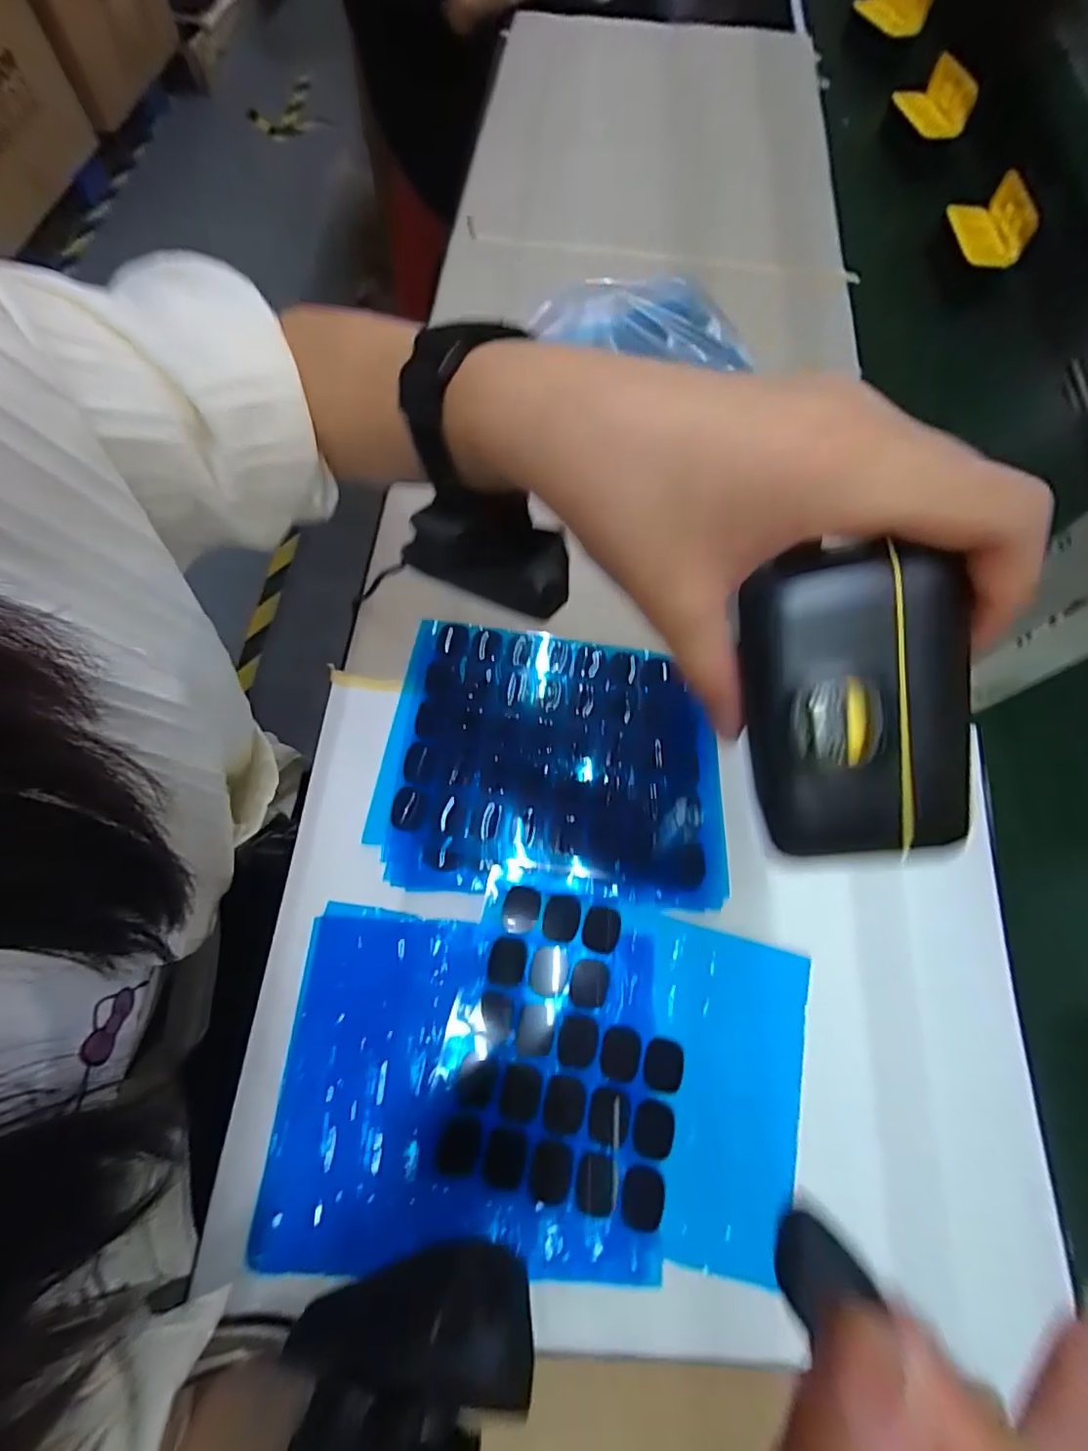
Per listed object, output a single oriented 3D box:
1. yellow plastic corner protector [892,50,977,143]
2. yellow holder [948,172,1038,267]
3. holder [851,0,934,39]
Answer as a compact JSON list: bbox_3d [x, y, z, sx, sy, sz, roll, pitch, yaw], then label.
[{"bbox_3d":[0.406,-0.652,0.589,0.032,0.044,0.083,-16,71,-8],"label":"yellow plastic corner protector"},{"bbox_3d":[0.416,-0.462,0.526,0.046,0.043,0.084,-24,72,-11],"label":"yellow holder"},{"bbox_3d":[0.408,-0.839,0.659,0.082,0.046,0.029,22,59,-11],"label":"holder"}]

